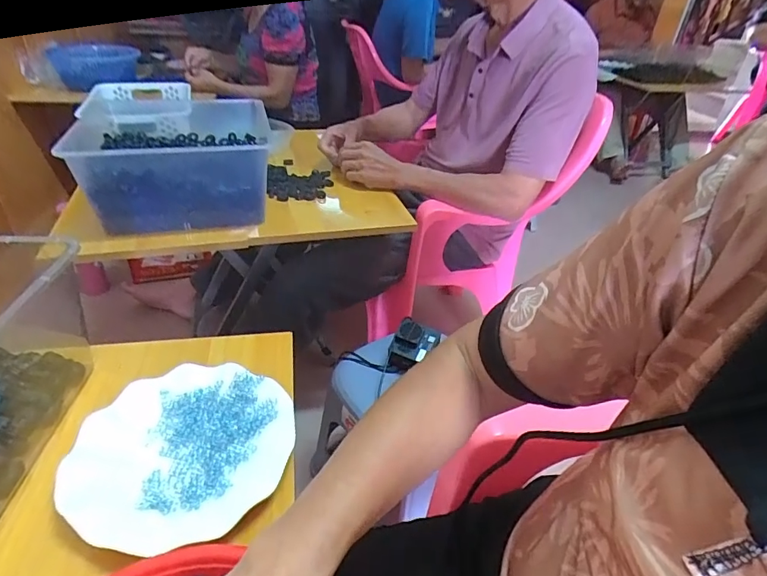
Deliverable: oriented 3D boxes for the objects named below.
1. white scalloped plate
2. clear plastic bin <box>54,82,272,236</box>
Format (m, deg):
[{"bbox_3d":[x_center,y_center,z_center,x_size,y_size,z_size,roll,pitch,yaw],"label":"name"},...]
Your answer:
[{"bbox_3d":[-0.176,0.140,0.403,0.171,0.024,0.177,3,35,-2],"label":"white scalloped plate"},{"bbox_3d":[-0.367,-0.229,0.806,0.315,0.138,0.333,-4,36,-12],"label":"clear plastic bin"}]

